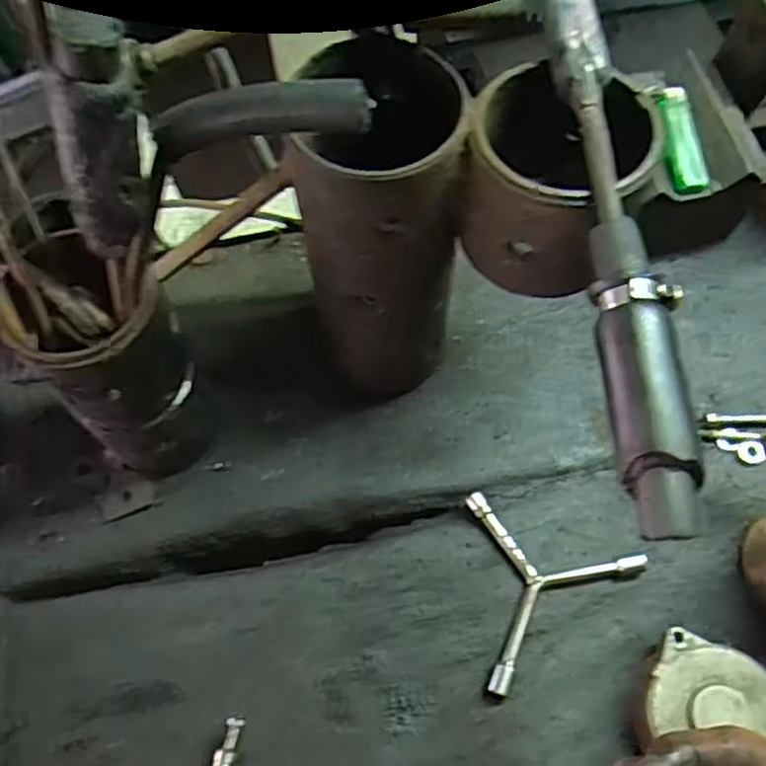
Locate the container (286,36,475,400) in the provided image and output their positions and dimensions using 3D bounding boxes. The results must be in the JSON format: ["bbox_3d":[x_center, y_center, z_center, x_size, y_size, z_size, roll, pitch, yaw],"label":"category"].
[{"bbox_3d":[0.002,-0.083,0.425,0.084,0.200,0.095,4,64,4],"label":"container"}]

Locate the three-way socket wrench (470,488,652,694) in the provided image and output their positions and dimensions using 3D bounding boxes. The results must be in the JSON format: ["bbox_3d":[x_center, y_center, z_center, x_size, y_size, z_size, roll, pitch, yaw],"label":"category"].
[{"bbox_3d":[0.115,0.129,0.460,0.106,0.018,0.120,-5,64,0],"label":"three-way socket wrench"}]

